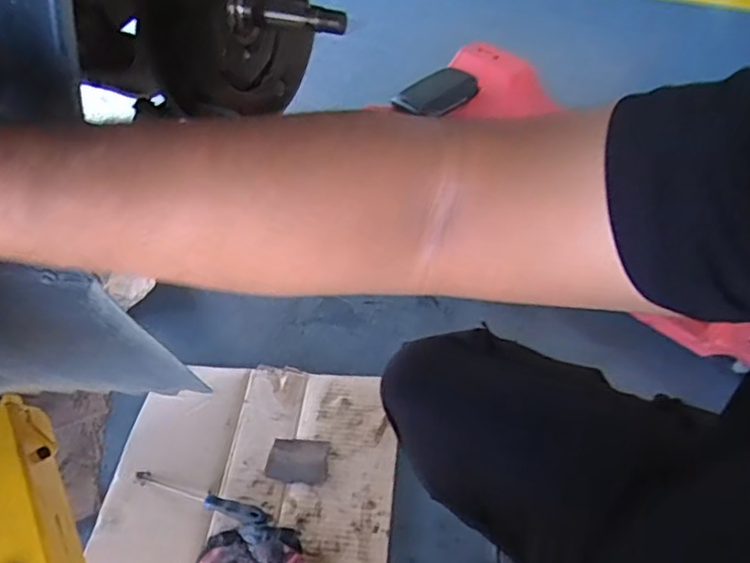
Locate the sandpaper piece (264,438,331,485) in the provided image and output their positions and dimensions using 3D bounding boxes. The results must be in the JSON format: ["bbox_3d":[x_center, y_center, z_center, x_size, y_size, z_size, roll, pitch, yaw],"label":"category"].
[{"bbox_3d":[-0.124,0.287,0.954,0.096,0.007,0.073,1,47,7],"label":"sandpaper piece"}]

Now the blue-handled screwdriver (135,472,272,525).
[{"bbox_3d":[-0.266,0.331,0.912,0.219,0.020,0.026,13,56,15],"label":"blue-handled screwdriver"}]

